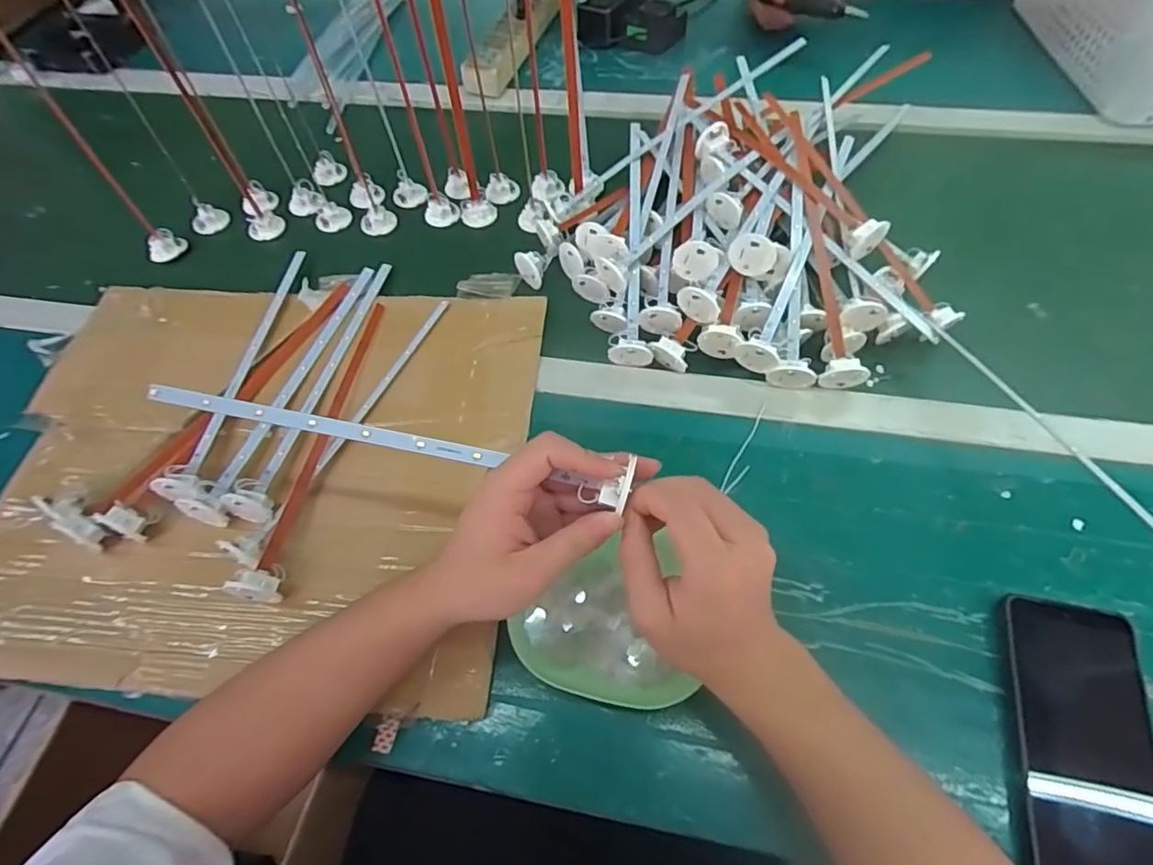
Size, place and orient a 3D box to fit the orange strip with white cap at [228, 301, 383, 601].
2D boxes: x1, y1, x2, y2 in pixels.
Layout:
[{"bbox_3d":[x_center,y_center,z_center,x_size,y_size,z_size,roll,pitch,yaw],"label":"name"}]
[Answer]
[{"bbox_3d":[-0.213,-0.001,0.492,0.024,0.030,0.281,4,59,6],"label":"orange strip with white cap"}]

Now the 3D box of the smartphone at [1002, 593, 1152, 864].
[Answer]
[{"bbox_3d":[0.309,0.183,0.355,0.079,0.007,0.163,11,59,11],"label":"smartphone"}]

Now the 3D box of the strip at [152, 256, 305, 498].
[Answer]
[{"bbox_3d":[-0.307,-0.065,0.533,0.034,0.025,0.282,0,59,4],"label":"strip"}]

